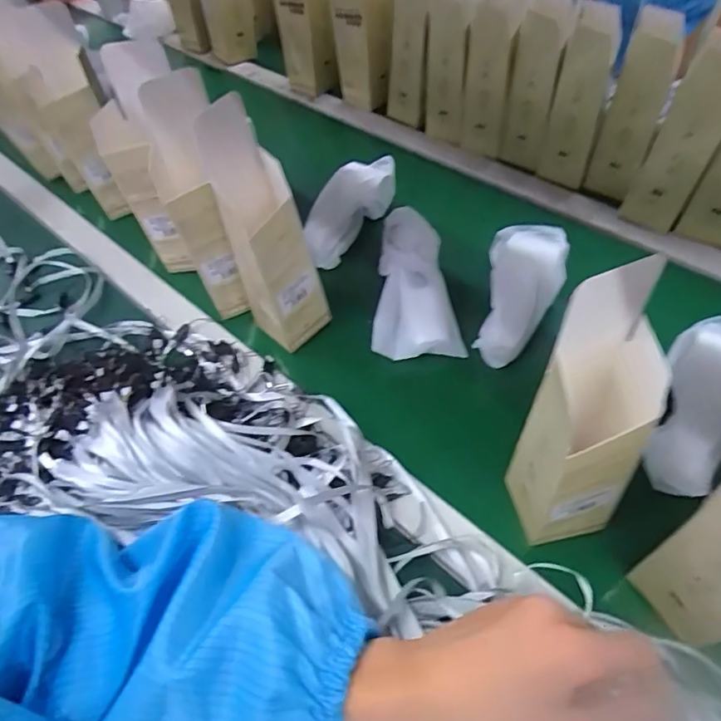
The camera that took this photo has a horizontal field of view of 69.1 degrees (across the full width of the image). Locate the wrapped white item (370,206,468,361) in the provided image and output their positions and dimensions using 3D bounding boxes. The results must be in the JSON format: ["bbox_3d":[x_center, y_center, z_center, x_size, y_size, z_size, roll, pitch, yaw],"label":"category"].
[{"bbox_3d":[0.053,-0.087,0.554,0.089,0.044,0.180,-4,64,2],"label":"wrapped white item"}]

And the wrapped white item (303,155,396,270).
[{"bbox_3d":[-0.014,-0.191,0.651,0.061,0.052,0.200,19,49,18],"label":"wrapped white item"}]

